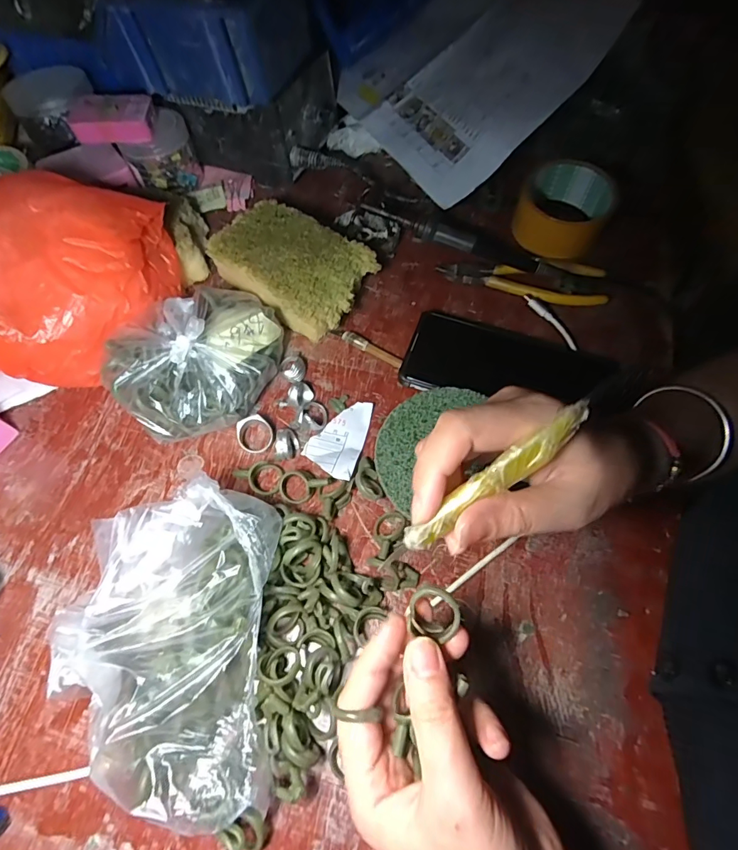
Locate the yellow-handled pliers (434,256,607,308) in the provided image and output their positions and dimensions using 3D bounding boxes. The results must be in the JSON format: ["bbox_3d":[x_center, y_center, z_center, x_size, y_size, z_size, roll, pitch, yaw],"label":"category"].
[{"bbox_3d":[0.145,-0.141,0.423,0.153,0.010,0.050,9,63,6],"label":"yellow-handled pliers"}]

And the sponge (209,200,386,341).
[{"bbox_3d":[-0.069,-0.142,0.410,0.140,0.043,0.096,33,68,16],"label":"sponge"}]

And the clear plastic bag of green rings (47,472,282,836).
[{"bbox_3d":[-0.109,0.123,0.260,0.103,0.065,0.164,-2,63,0],"label":"clear plastic bag of green rings"}]

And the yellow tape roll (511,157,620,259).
[{"bbox_3d":[0.192,-0.214,0.439,0.087,0.041,0.087,0,63,1],"label":"yellow tape roll"}]

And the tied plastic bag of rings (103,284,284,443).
[{"bbox_3d":[-0.126,-0.050,0.352,0.139,0.061,0.095,-38,68,-17],"label":"tied plastic bag of rings"}]

